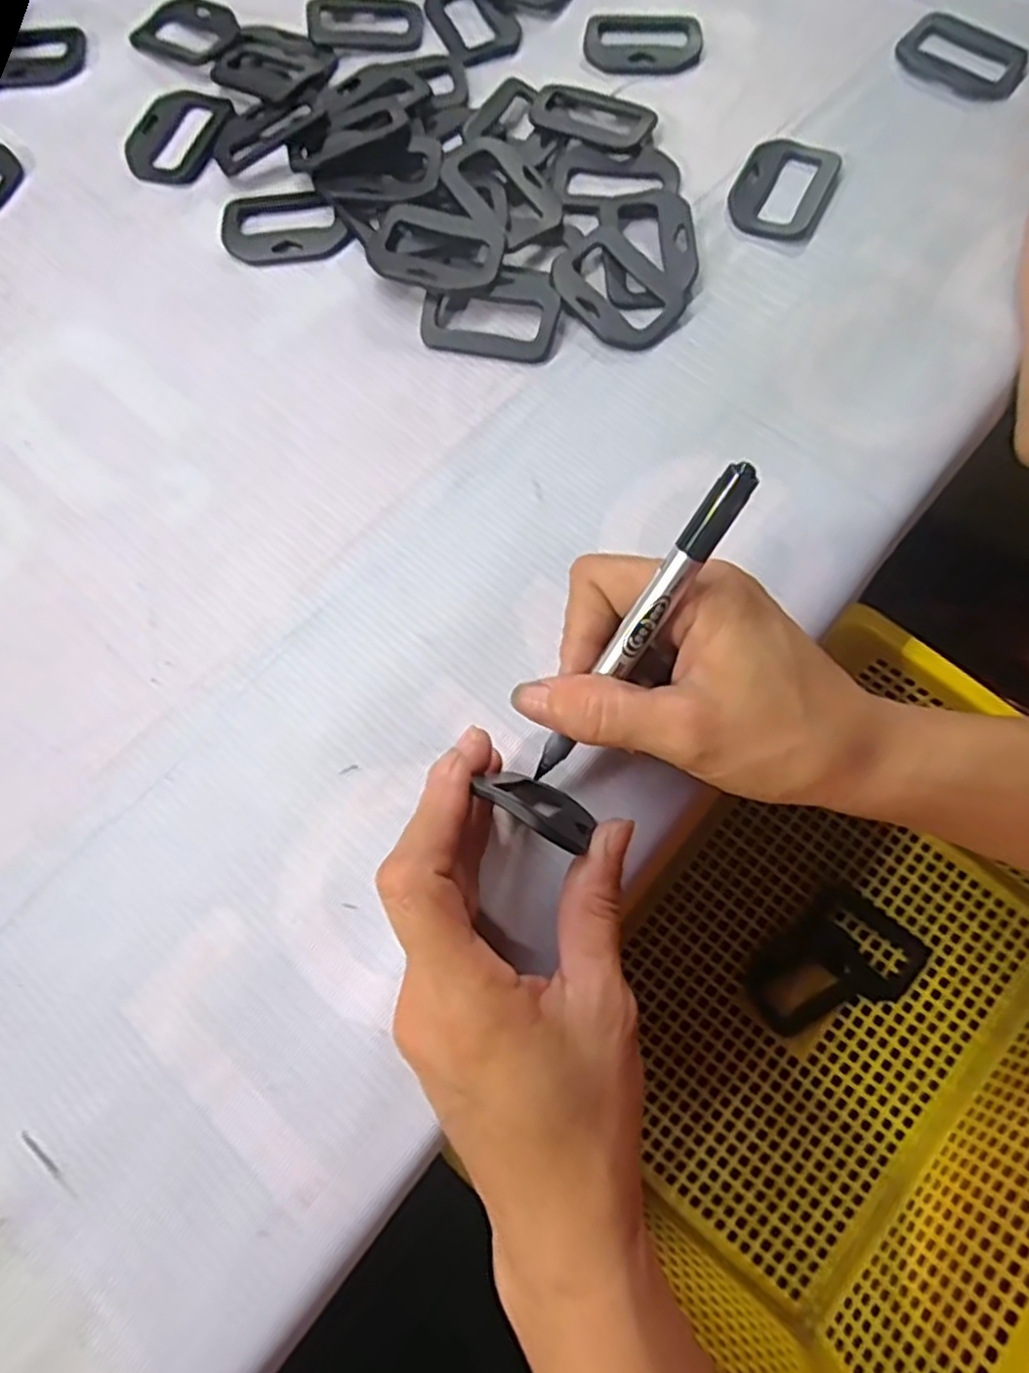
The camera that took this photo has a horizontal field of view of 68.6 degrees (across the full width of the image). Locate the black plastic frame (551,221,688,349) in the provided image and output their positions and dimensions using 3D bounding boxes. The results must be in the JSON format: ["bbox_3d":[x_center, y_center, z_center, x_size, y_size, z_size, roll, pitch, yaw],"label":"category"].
[{"bbox_3d":[0.045,-0.182,0.342,0.044,0.011,0.061,-39,75,-11],"label":"black plastic frame"}]

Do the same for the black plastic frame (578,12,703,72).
[{"bbox_3d":[0.067,-0.338,0.395,0.062,0.004,0.043,4,72,3],"label":"black plastic frame"}]

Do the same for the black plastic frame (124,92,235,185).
[{"bbox_3d":[-0.174,-0.284,0.387,0.046,0.004,0.061,20,73,7],"label":"black plastic frame"}]

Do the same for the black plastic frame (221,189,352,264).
[{"bbox_3d":[-0.110,-0.221,0.363,0.061,0.007,0.037,-1,72,1],"label":"black plastic frame"}]

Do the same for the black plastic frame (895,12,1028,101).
[{"bbox_3d":[0.230,-0.323,0.386,0.060,0.009,0.040,30,75,10],"label":"black plastic frame"}]

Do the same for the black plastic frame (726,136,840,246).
[{"bbox_3d":[0.130,-0.240,0.363,0.044,0.005,0.064,23,74,9],"label":"black plastic frame"}]

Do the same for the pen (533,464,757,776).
[{"bbox_3d":[0.035,-0.012,0.232,0.010,0.123,0.010,39,37,13],"label":"pen"}]

